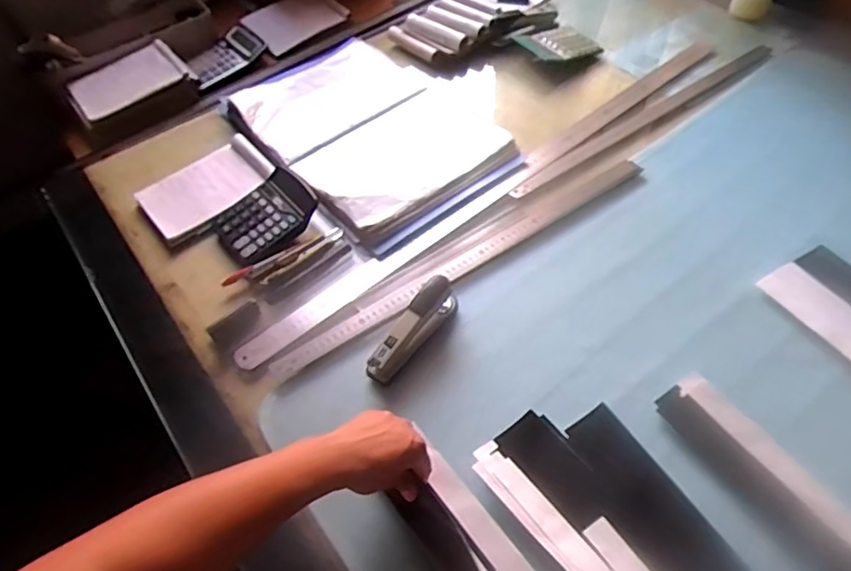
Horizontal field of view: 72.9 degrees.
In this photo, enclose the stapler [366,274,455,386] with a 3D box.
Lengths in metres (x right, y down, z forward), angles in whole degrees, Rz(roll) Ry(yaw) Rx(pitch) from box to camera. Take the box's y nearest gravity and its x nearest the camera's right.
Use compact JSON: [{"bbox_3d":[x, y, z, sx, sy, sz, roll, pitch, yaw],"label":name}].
[{"bbox_3d":[-0.016,0.052,0.712,0.042,0.054,0.150,27,59,26],"label":"stapler"}]

